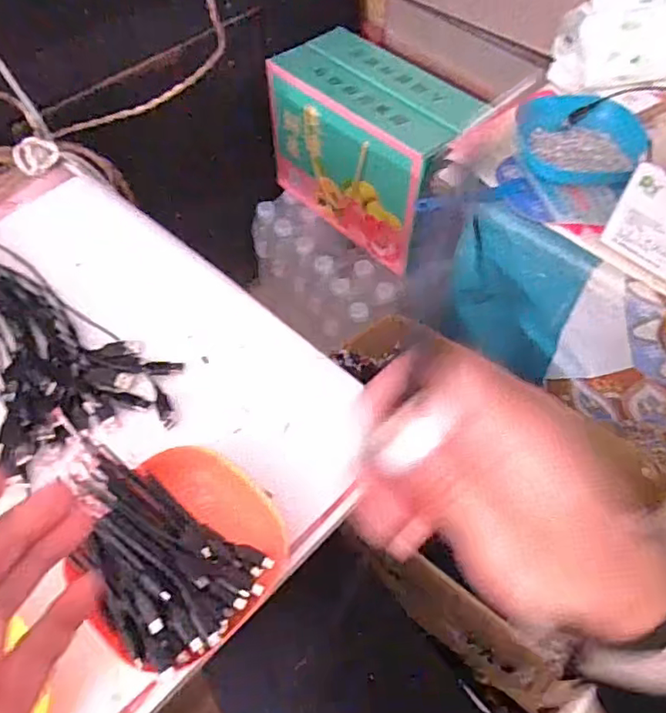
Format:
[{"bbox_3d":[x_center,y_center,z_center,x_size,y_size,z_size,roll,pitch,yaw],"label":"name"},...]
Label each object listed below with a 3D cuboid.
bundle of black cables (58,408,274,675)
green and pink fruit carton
[{"bbox_3d":[-0.138,0.139,0.413,0.170,0.041,0.100,29,61,17],"label":"bundle of black cables"},{"bbox_3d":[0.056,-0.329,0.936,0.322,0.230,0.163,35,63,21],"label":"green and pink fruit carton"}]

